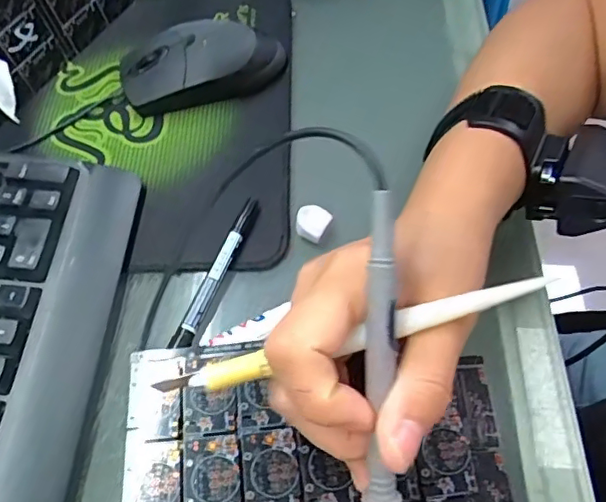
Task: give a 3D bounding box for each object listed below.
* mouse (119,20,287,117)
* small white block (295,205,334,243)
[{"bbox_3d":[-0.069,-0.128,0.399,0.112,0.038,0.053,-8,59,-4],"label":"mouse"},{"bbox_3d":[0.005,-0.017,0.344,0.021,0.010,0.019,25,62,16],"label":"small white block"}]

